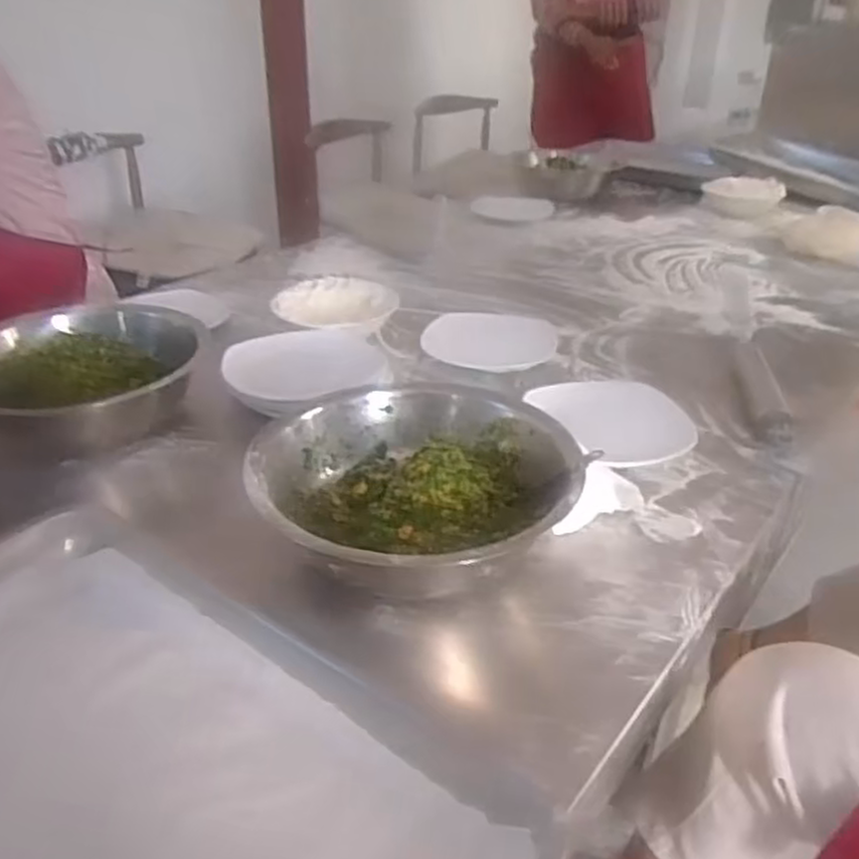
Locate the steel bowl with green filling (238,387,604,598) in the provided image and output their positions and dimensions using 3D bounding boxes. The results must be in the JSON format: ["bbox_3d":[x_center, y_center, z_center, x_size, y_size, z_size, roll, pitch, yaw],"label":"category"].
[{"bbox_3d":[-0.015,0.051,0.695,0.264,0.088,0.267,2,31,-1],"label":"steel bowl with green filling"}]

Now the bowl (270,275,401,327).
[{"bbox_3d":[-0.134,-0.173,1.109,0.155,0.048,0.188,15,33,20],"label":"bowl"}]

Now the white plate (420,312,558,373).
[{"bbox_3d":[0.084,-0.124,1.082,0.175,0.023,0.175,2,31,-1],"label":"white plate"}]

